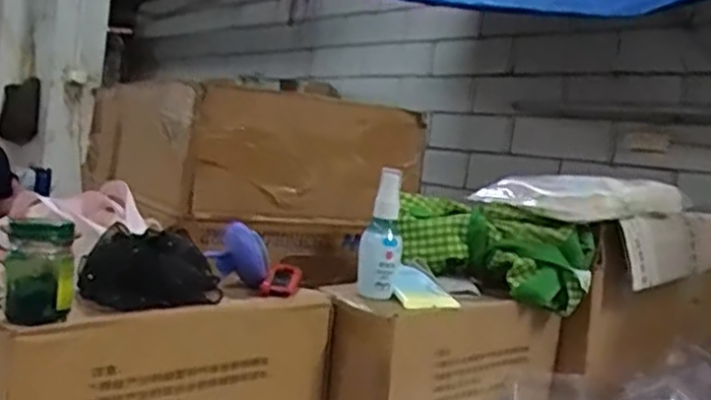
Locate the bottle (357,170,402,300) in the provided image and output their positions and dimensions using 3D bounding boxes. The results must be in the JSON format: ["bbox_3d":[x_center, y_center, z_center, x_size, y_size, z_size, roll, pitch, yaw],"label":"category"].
[{"bbox_3d":[0.024,0.032,0.682,0.036,0.118,0.029,7,4,3],"label":"bottle"}]

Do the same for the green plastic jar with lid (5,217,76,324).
[{"bbox_3d":[-0.212,0.047,0.494,0.042,0.065,0.036,5,4,-23],"label":"green plastic jar with lid"}]

